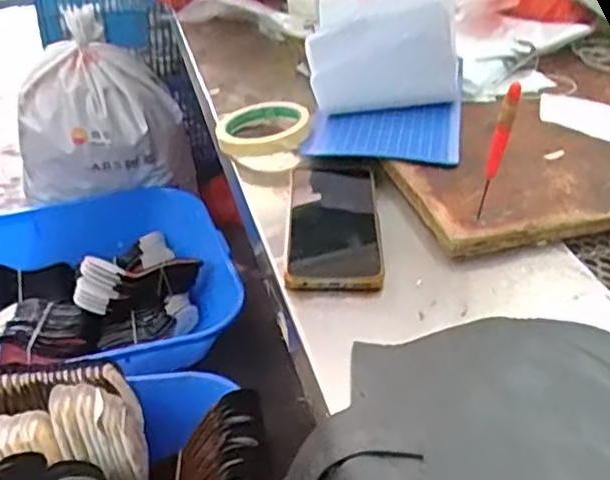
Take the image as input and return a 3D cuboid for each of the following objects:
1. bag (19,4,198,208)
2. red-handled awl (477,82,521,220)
[{"bbox_3d":[-0.465,-0.269,1.560,0.367,0.377,0.230,-23,43,-29],"label":"bag"},{"bbox_3d":[0.143,-0.059,0.513,0.012,0.120,0.013,14,38,17],"label":"red-handled awl"}]

